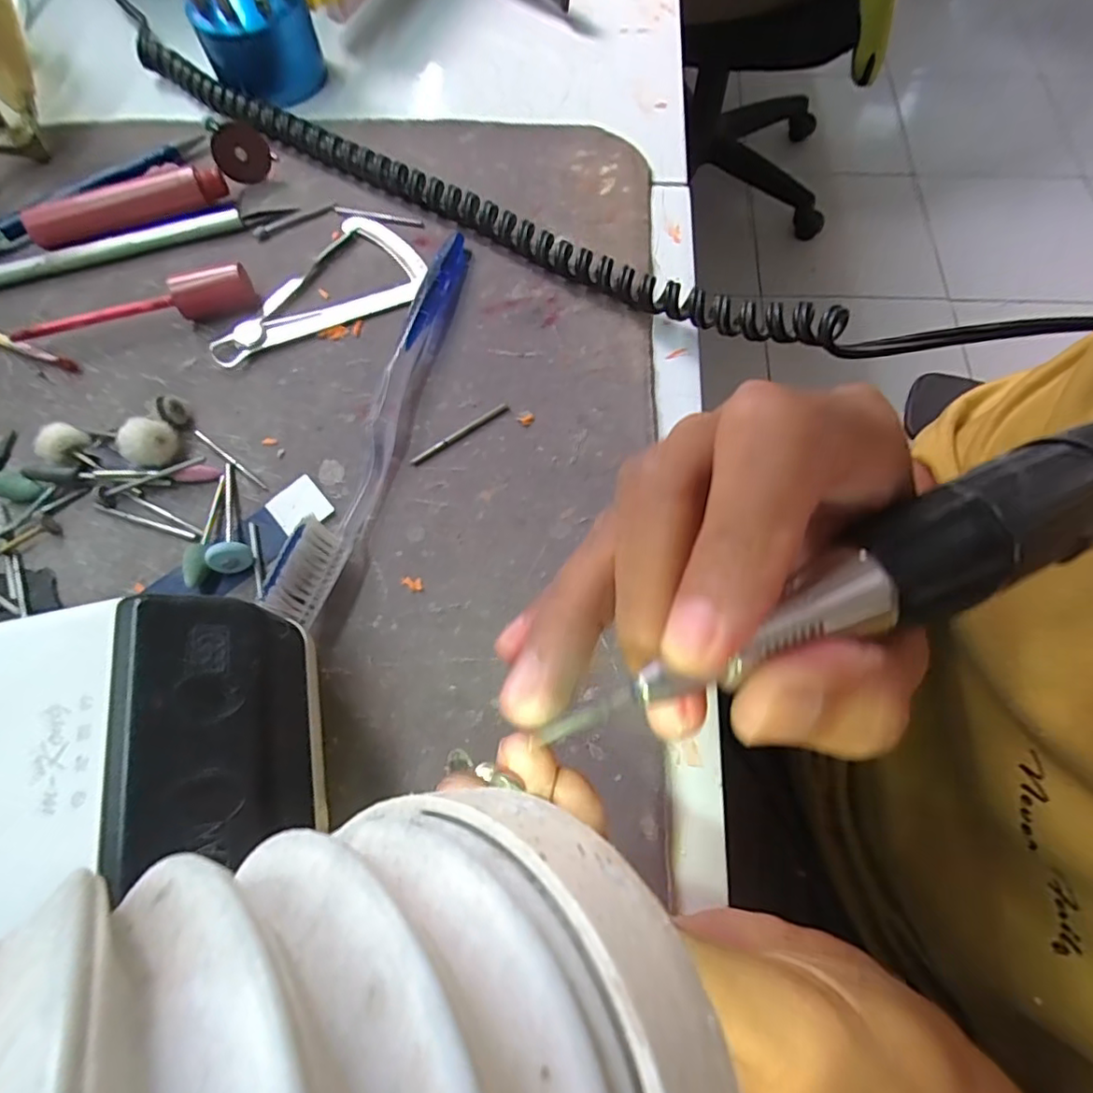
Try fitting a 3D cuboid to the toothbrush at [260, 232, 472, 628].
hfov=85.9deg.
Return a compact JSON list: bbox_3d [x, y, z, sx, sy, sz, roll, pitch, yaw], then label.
[{"bbox_3d":[-0.061,-0.058,0.226,0.015,0.023,0.183,13,68,6],"label":"toothbrush"}]

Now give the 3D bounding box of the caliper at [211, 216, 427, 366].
[{"bbox_3d":[-0.105,-0.117,0.262,0.097,0.005,0.058,-26,69,-10],"label":"caliper"}]

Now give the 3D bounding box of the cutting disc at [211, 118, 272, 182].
[{"bbox_3d":[-0.147,-0.190,0.284,0.024,0.026,0.004,9,46,-33],"label":"cutting disc"}]

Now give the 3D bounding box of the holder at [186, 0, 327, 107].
[{"bbox_3d":[-0.154,-0.279,0.300,0.056,0.066,0.049,-21,68,-8],"label":"holder"}]

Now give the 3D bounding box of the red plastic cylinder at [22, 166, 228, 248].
[{"bbox_3d":[-0.195,-0.159,0.275,0.088,0.017,0.012,-17,68,-6],"label":"red plastic cylinder"}]

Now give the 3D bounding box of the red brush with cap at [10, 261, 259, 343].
[{"bbox_3d":[-0.174,-0.102,0.249,0.095,0.019,0.014,-12,67,-4],"label":"red brush with cap"}]

